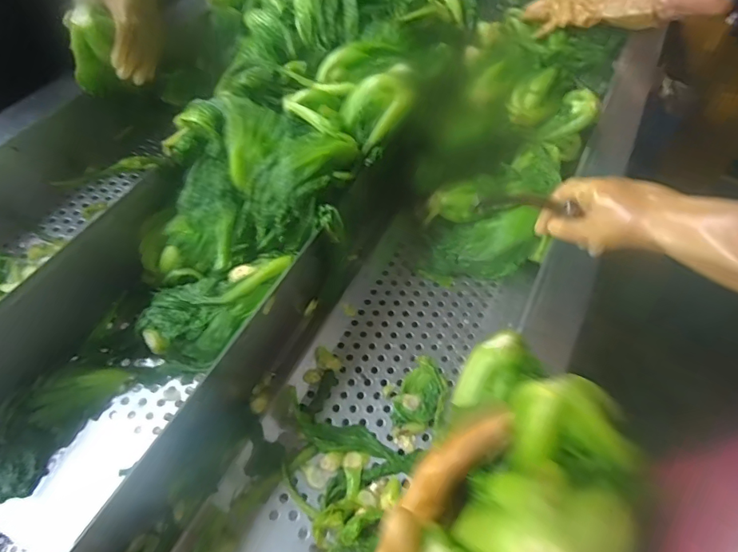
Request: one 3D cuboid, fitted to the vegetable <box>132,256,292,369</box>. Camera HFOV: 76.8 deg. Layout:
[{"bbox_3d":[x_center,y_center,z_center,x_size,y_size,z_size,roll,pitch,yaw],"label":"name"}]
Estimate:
[{"bbox_3d":[-0.194,0.039,0.615,0.216,0.064,0.108,-32,61,-2],"label":"vegetable"}]

